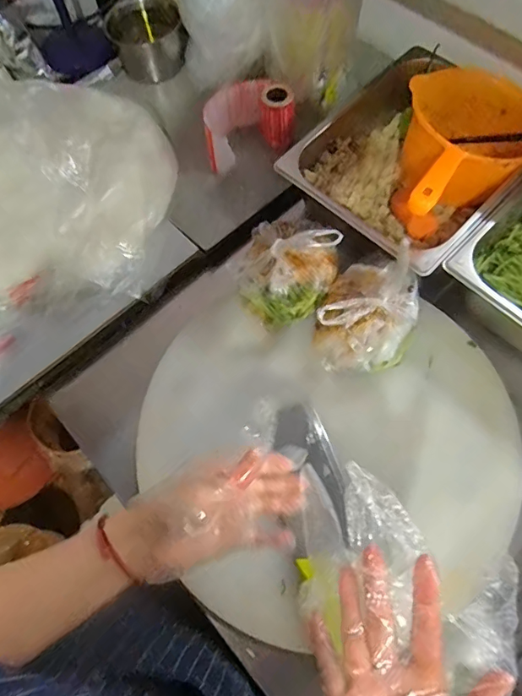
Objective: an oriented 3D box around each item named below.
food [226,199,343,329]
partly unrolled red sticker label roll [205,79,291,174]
[{"bbox_3d":[0.030,-0.105,0.625,0.125,0.098,0.127,-1,66,2],"label":"food"},{"bbox_3d":[-0.024,-0.345,0.724,0.143,0.074,0.096,-26,68,-8],"label":"partly unrolled red sticker label roll"}]

